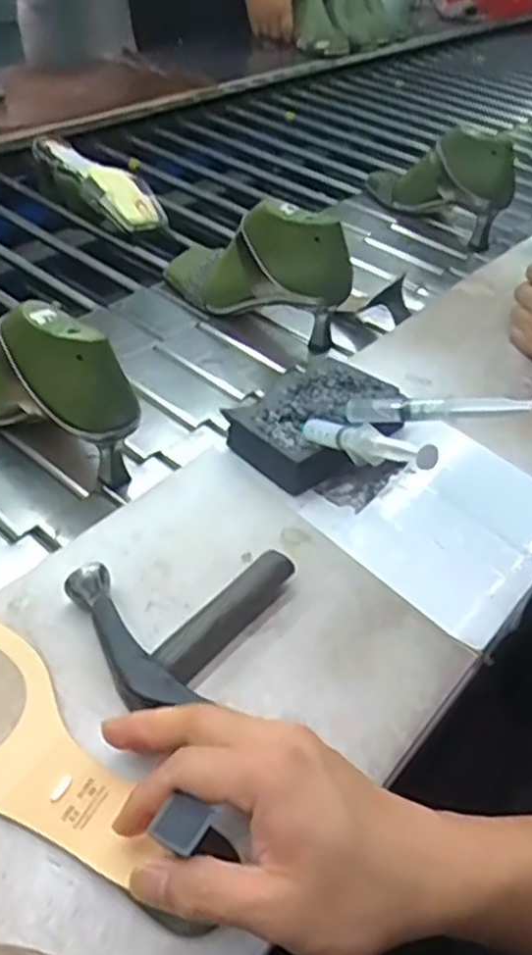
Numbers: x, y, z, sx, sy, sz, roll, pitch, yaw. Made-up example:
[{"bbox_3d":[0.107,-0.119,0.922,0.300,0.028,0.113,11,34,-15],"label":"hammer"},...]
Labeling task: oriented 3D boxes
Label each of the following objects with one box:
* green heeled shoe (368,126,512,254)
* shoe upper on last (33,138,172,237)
[{"bbox_3d":[0.244,-0.418,1.008,0.080,0.138,0.224,-27,54,-29],"label":"green heeled shoe"},{"bbox_3d":[-0.238,-0.395,0.980,0.081,0.076,0.247,-33,57,-32],"label":"shoe upper on last"}]

